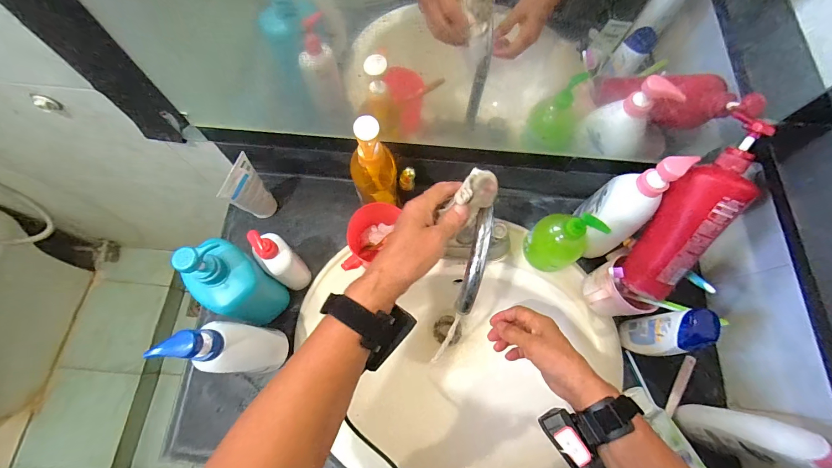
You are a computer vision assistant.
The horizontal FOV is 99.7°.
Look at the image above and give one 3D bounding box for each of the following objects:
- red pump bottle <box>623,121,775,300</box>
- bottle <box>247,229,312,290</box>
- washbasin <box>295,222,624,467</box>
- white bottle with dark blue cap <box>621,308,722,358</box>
[{"bbox_3d":[0.381,-0.024,0.483,0.083,0.259,0.053,23,27,6],"label":"red pump bottle"},{"bbox_3d":[-0.206,0.042,0.537,0.047,0.187,0.046,1,70,-2],"label":"bottle"},{"bbox_3d":[0.095,0.224,0.639,0.455,0.164,0.410,-9,71,-6],"label":"washbasin"},{"bbox_3d":[0.372,0.150,0.525,0.048,0.152,0.056,-7,71,-5],"label":"white bottle with dark blue cap"}]

